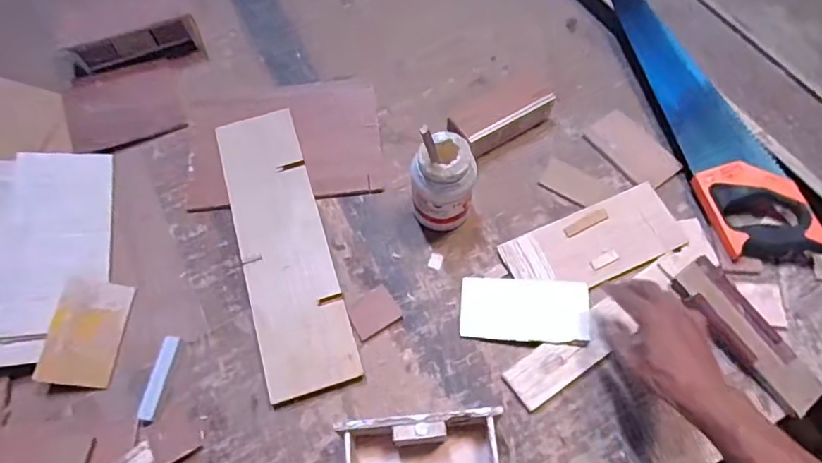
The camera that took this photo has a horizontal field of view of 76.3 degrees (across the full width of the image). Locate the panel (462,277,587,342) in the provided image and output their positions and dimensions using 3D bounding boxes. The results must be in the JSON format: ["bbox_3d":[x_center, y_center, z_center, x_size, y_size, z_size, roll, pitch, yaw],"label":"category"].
[{"bbox_3d":[0.141,0.096,0.653,0.152,0.008,0.077,1,64,11],"label":"panel"}]

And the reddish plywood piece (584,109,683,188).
[{"bbox_3d":[0.324,-0.120,0.765,0.072,0.008,0.128,-35,69,-15],"label":"reddish plywood piece"}]

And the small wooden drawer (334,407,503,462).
[{"bbox_3d":[0.013,0.240,0.559,0.160,0.076,0.077,-6,64,-3],"label":"small wooden drawer"}]

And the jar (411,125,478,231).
[{"bbox_3d":[0.040,-0.057,0.664,0.081,0.142,0.069,9,65,5],"label":"jar"}]

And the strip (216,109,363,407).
[{"bbox_3d":[-0.172,0.011,0.696,0.111,0.011,0.403,-17,65,-6],"label":"strip"}]

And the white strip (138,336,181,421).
[{"bbox_3d":[-0.299,0.173,0.623,0.019,0.010,0.098,8,64,4],"label":"white strip"}]

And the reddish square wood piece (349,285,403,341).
[{"bbox_3d":[-0.047,0.101,0.659,0.058,0.004,0.050,-28,67,-13],"label":"reddish square wood piece"}]

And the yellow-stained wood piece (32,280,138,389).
[{"bbox_3d":[-0.403,0.125,0.651,0.083,0.006,0.129,10,61,-13],"label":"yellow-stained wood piece"}]

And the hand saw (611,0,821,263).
[{"bbox_3d":[0.400,-0.199,0.762,0.116,0.031,0.535,-14,65,-7],"label":"hand saw"}]

